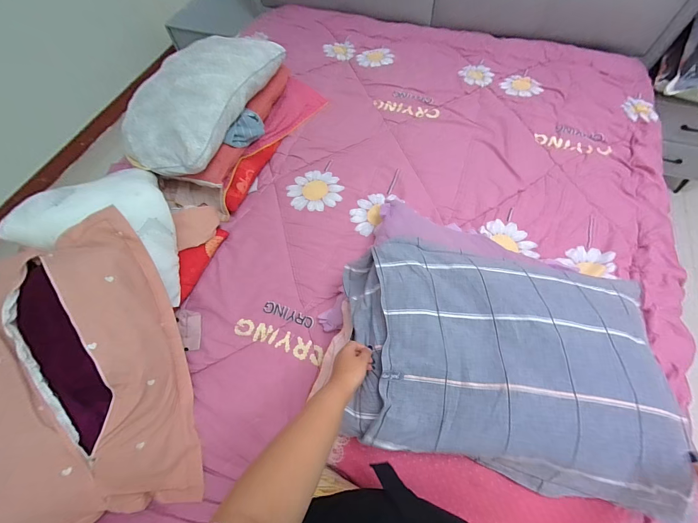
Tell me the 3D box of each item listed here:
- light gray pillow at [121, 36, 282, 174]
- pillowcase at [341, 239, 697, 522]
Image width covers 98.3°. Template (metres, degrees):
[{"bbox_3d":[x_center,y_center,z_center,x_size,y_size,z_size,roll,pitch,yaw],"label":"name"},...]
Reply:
[{"bbox_3d":[-0.471,-0.540,0.930,0.322,0.137,0.564,15,66,11],"label":"light gray pillow"},{"bbox_3d":[0.267,0.162,0.555,0.572,0.109,0.389,11,66,8],"label":"pillowcase"}]

